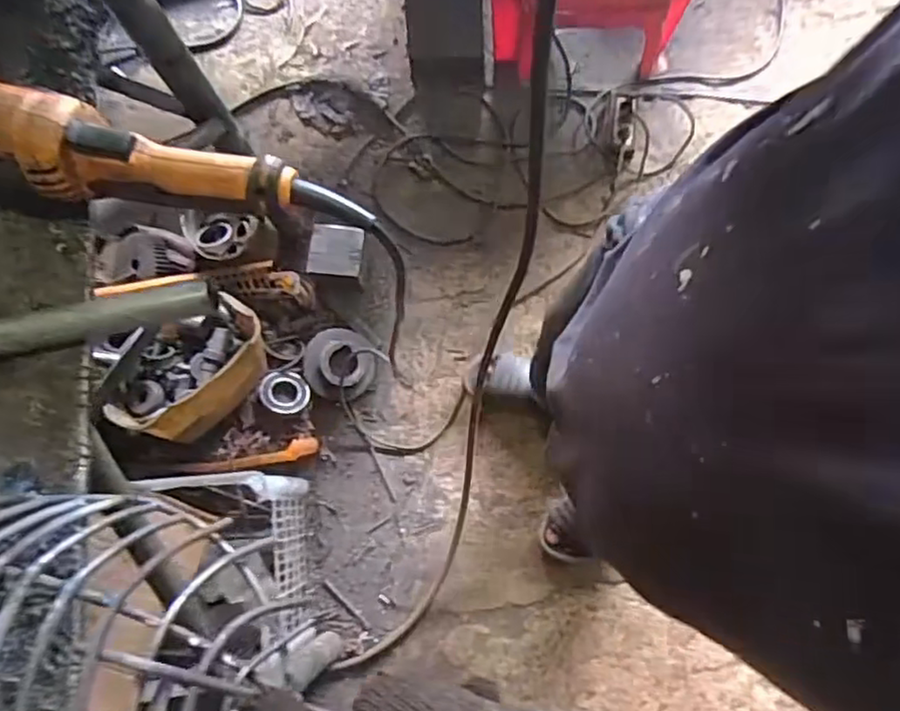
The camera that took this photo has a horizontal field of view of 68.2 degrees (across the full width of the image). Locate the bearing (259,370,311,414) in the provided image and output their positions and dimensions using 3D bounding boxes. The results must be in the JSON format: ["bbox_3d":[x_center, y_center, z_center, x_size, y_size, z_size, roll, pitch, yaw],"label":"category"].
[{"bbox_3d":[-0.308,0.068,1.241,0.091,0.014,0.080,28,65,-7],"label":"bearing"}]

